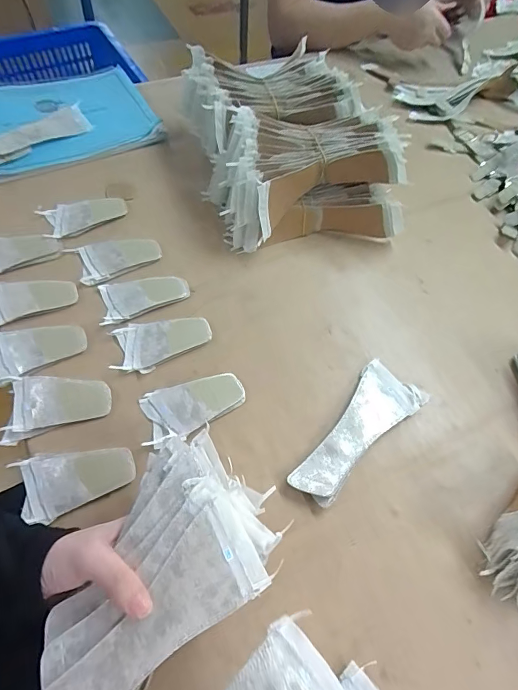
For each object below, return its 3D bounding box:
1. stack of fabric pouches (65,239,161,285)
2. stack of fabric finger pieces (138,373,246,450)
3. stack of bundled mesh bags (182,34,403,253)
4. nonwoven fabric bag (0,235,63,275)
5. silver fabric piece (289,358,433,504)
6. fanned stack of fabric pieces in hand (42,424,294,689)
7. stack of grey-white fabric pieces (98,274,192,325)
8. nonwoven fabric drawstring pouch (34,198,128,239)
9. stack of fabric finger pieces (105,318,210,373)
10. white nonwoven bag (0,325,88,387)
[{"bbox_3d":[-0.178,-0.109,0.512,0.107,0.008,0.062,-14,62,-11],"label":"stack of fabric pouches"},{"bbox_3d":[-0.065,0.062,0.413,0.102,0.008,0.057,-15,62,-11],"label":"stack of fabric finger pieces"},{"bbox_3d":[0.039,-0.269,0.558,0.228,0.114,0.297,-16,62,-12],"label":"stack of bundled mesh bags"},{"bbox_3d":[-0.304,-0.114,0.503,0.111,0.008,0.062,-20,63,-14],"label":"nonwoven fabric bag"},{"bbox_3d":[0.101,0.088,0.407,0.064,0.015,0.167,37,65,17],"label":"silver fabric piece"},{"bbox_3d":[-0.068,0.159,0.271,0.108,0.031,0.185,32,63,15],"label":"fanned stack of fabric pieces in hand"},{"bbox_3d":[-0.134,-0.057,0.480,0.100,0.005,0.059,-12,61,-10],"label":"stack of grey-white fabric pieces"},{"bbox_3d":[-0.232,-0.172,0.541,0.108,0.007,0.059,-18,62,-13],"label":"nonwoven fabric drawstring pouch"},{"bbox_3d":[-0.106,-0.003,0.450,0.105,0.007,0.058,-12,61,-10],"label":"stack of fabric finger pieces"},{"bbox_3d":[-0.240,0.005,0.439,0.102,0.006,0.063,-14,62,-11],"label":"white nonwoven bag"}]

